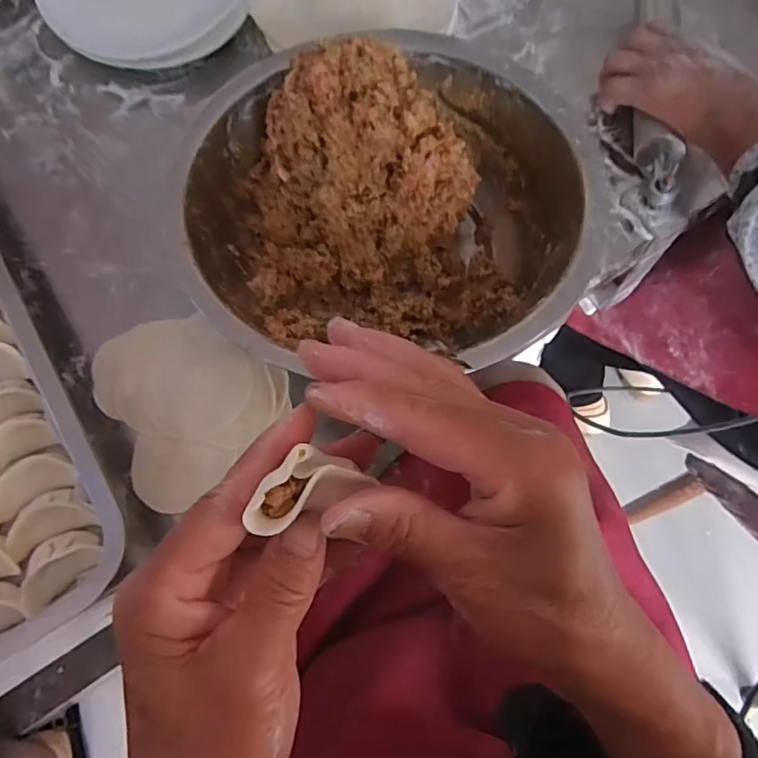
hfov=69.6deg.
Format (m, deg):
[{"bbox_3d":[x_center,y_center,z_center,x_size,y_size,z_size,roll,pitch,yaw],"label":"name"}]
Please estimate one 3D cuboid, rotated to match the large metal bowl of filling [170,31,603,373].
[{"bbox_3d":[0.006,-0.124,0.389,0.265,0.134,0.246,0,69,0],"label":"large metal bowl of filling"}]

